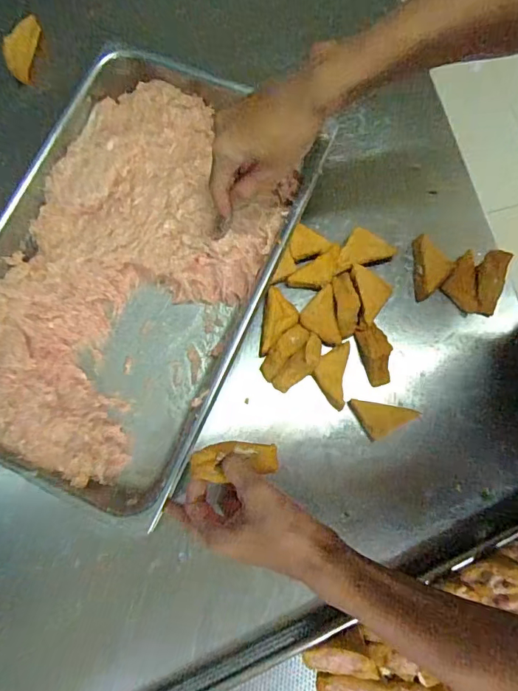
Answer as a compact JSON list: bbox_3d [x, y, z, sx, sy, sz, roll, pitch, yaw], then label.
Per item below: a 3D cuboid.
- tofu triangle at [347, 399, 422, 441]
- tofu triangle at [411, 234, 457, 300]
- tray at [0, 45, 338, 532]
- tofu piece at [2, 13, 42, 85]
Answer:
[{"bbox_3d":[0.146,0.092,0.557,0.080,0.030,0.041,10,80,3],"label":"tofu triangle"},{"bbox_3d":[0.216,-0.098,0.581,0.040,0.034,0.079,0,80,1],"label":"tofu triangle"},{"bbox_3d":[-0.156,-0.102,0.574,0.329,0.079,0.522,24,81,5],"label":"tray"},{"bbox_3d":[-0.330,-0.418,0.644,0.035,0.030,0.085,21,98,5],"label":"tofu piece"}]

